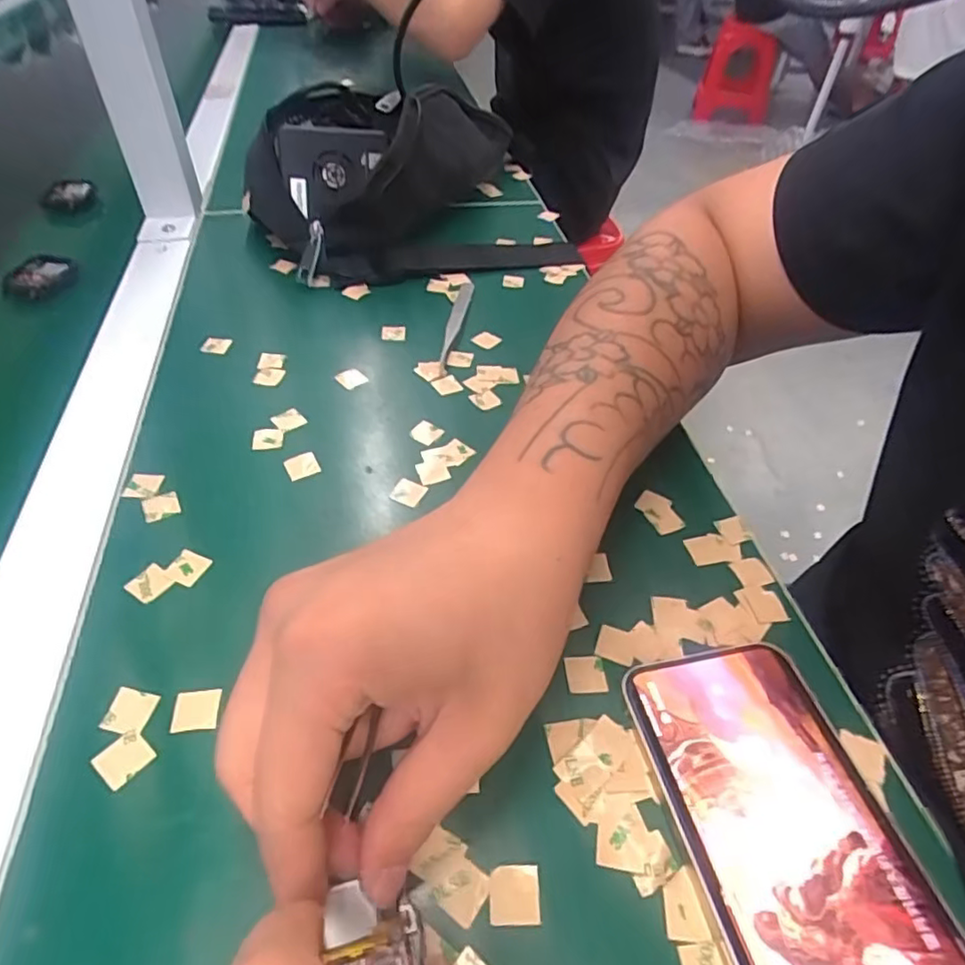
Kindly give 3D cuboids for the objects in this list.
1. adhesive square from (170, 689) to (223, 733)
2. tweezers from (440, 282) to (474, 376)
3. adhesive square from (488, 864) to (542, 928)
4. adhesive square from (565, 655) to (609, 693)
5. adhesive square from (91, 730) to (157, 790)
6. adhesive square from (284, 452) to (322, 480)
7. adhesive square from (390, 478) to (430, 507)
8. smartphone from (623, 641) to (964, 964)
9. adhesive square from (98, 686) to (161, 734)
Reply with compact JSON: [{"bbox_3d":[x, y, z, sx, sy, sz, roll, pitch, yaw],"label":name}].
[{"bbox_3d":[-0.104,0.083,0.221,0.015,0.004,0.016,-5,46,-8],"label":"adhesive square"},{"bbox_3d":[-0.017,-0.109,0.408,0.011,0.008,0.114,6,46,3],"label":"tweezers"},{"bbox_3d":[0.010,0.126,0.186,0.015,0.004,0.015,1,46,-3],"label":"adhesive square"},{"bbox_3d":[0.041,0.076,0.240,0.015,0.004,0.015,-3,47,-3],"label":"adhesive square"},{"bbox_3d":[-0.123,0.094,0.208,0.016,0.004,0.015,31,52,25],"label":"adhesive square"},{"bbox_3d":[-0.092,-0.009,0.311,0.016,0.004,0.015,-19,50,-20],"label":"adhesive square"},{"bbox_3d":[-0.037,0.004,0.301,0.015,0.004,0.015,21,48,16],"label":"adhesive square"},{"bbox_3d":[0.102,0.120,0.193,0.072,0.008,0.143,-6,46,-10],"label":"smartphone"},{"bbox_3d":[-0.128,0.082,0.219,0.016,0.004,0.015,8,46,4],"label":"adhesive square"}]

